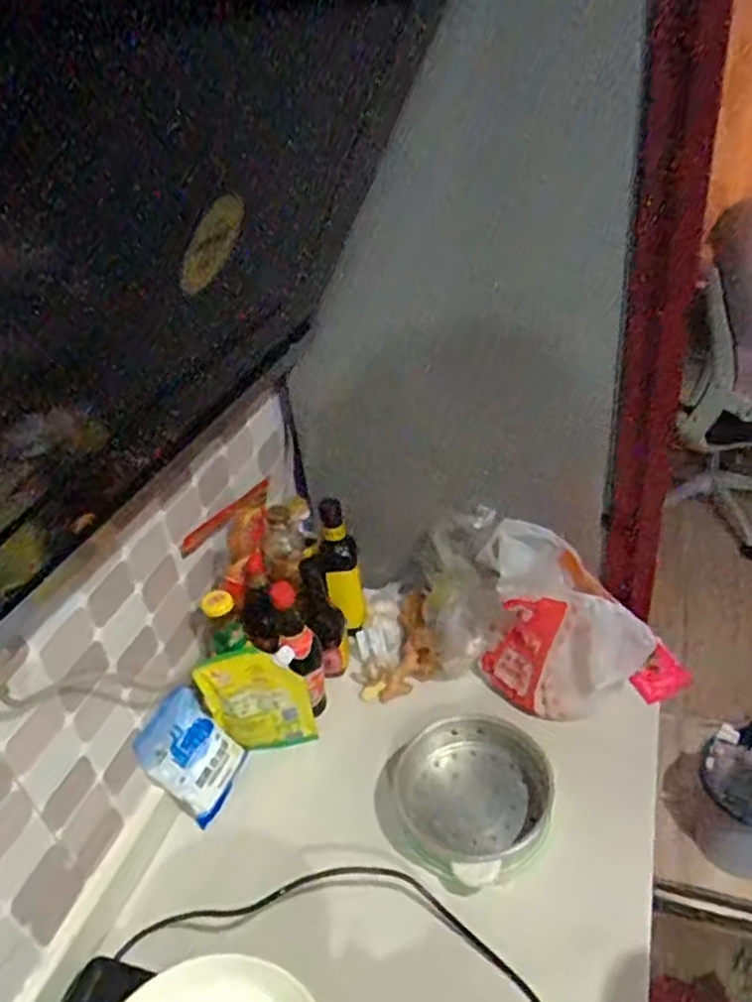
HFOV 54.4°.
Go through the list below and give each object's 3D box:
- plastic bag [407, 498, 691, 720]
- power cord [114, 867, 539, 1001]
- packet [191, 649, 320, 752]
[{"bbox_3d":[0.224,0.154,1.010,0.344,0.218,0.170,20,42,32],"label":"plastic bag"},{"bbox_3d":[-0.029,0.469,0.778,0.474,0.046,0.151,6,37,17],"label":"power cord"},{"bbox_3d":[-0.153,0.264,0.960,0.129,0.171,0.030,-11,35,-8],"label":"packet"}]

